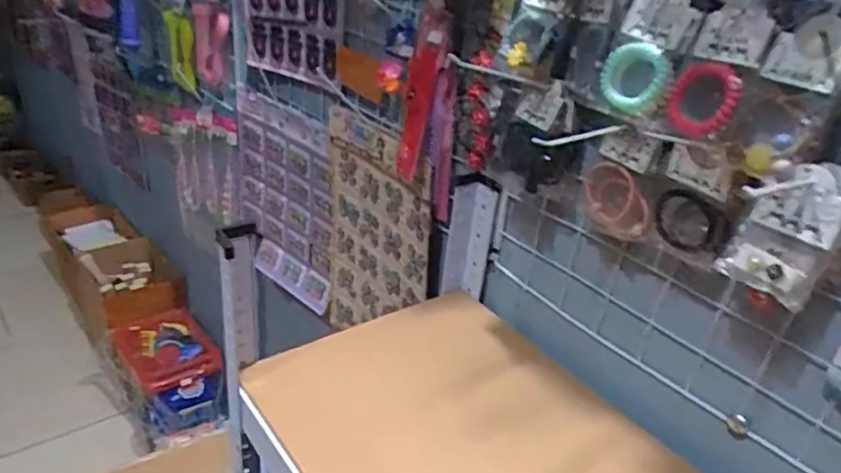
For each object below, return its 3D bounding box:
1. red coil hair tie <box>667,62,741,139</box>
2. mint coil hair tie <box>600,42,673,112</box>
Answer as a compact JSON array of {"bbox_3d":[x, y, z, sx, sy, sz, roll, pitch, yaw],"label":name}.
[{"bbox_3d":[0.201,-0.096,0.440,0.011,0.052,0.049,4,15,-35],"label":"red coil hair tie"},{"bbox_3d":[0.165,-0.123,0.477,0.052,0.051,0.009,-17,-6,43],"label":"mint coil hair tie"}]

